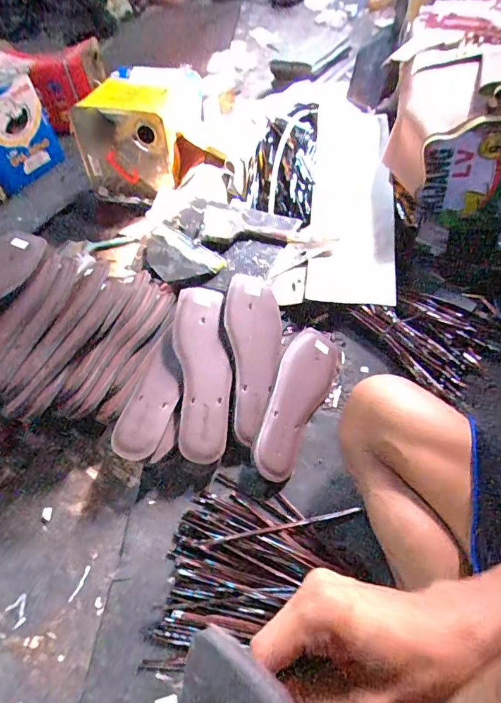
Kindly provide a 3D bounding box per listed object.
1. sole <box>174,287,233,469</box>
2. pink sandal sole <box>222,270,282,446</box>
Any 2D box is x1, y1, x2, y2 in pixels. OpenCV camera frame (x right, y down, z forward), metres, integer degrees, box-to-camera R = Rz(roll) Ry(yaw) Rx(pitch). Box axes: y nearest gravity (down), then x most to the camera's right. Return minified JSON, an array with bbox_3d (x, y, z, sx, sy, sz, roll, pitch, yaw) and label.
[{"bbox_3d":[-0.070,0.025,0.642,0.077,0.021,0.261,-5,70,0],"label":"sole"},{"bbox_3d":[0.004,0.008,0.656,0.101,0.014,0.245,14,73,-30],"label":"pink sandal sole"}]

